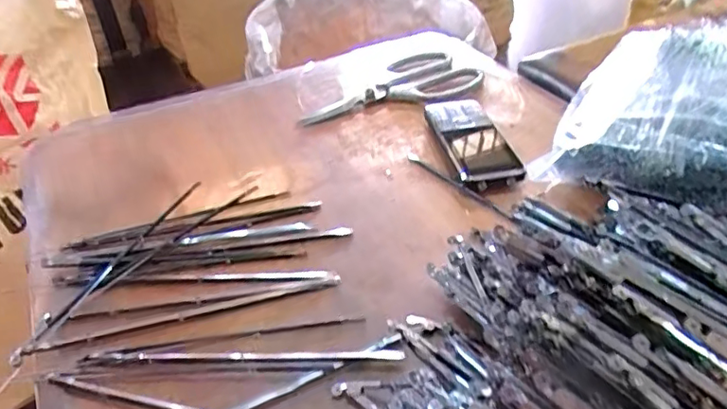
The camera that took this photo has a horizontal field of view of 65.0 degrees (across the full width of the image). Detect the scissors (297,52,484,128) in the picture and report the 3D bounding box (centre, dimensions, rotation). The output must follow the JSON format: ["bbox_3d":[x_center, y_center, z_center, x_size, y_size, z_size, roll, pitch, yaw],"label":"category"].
[{"bbox_3d":[0.029,-0.111,0.566,0.193,0.009,0.092,-29,45,-28],"label":"scissors"}]

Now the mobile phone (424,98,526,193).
[{"bbox_3d":[0.090,-0.058,0.484,0.050,0.016,0.130,-13,39,-1],"label":"mobile phone"}]

